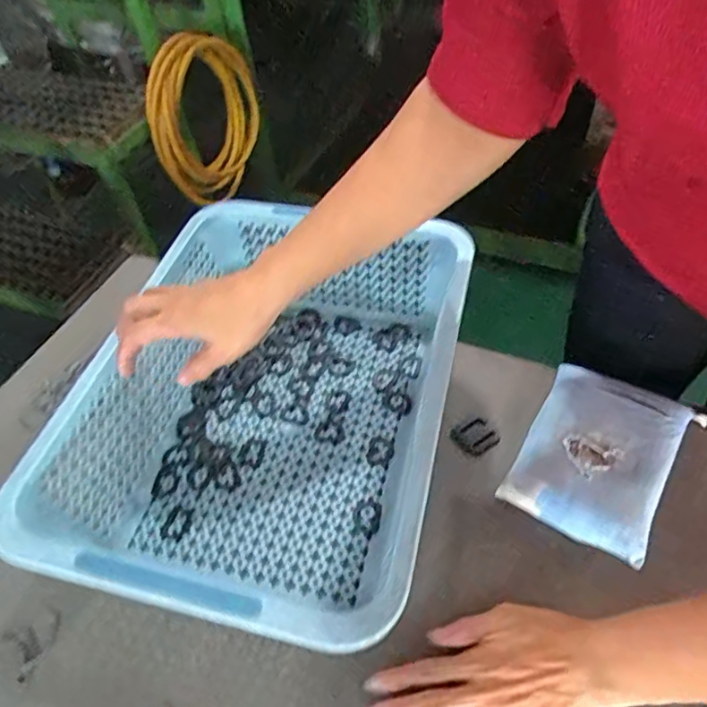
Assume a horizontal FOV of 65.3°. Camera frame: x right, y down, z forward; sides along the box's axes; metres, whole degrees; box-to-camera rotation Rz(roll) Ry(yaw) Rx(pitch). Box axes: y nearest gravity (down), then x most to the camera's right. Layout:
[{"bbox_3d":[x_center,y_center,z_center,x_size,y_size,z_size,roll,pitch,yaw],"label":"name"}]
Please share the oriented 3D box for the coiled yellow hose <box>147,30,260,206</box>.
[{"bbox_3d":[-0.382,-0.630,1.475,0.082,0.393,0.390,13,54,17],"label":"coiled yellow hose"}]

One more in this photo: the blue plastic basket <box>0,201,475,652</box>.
[{"bbox_3d":[-0.070,0.041,0.498,0.283,0.120,0.382,9,52,13],"label":"blue plastic basket"}]

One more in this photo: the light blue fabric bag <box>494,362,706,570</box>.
[{"bbox_3d":[0.220,0.087,0.484,0.127,0.033,0.170,24,57,23],"label":"light blue fabric bag"}]

